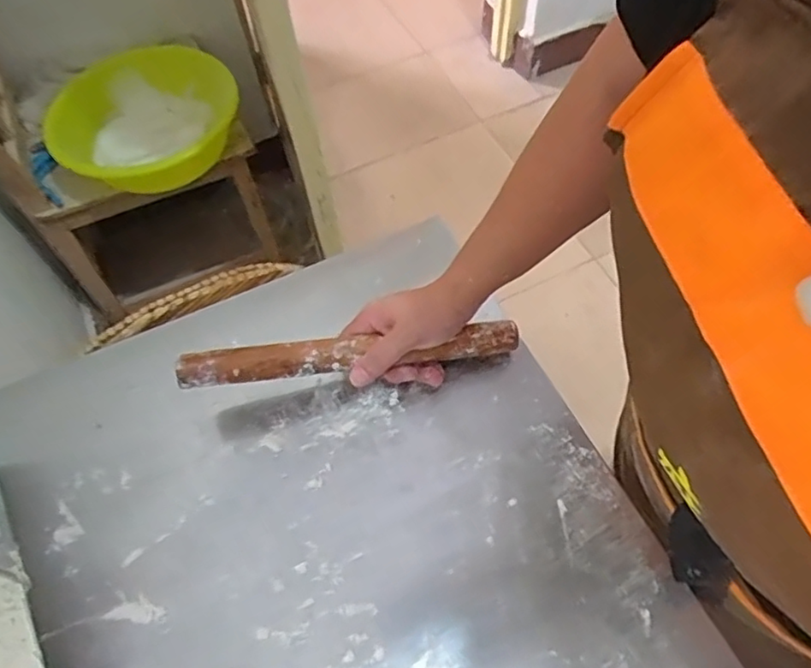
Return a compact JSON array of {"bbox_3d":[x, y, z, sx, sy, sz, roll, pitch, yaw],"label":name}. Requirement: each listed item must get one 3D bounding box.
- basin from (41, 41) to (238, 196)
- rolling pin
[{"bbox_3d":[-0.476,-0.391,1.158,0.346,0.148,0.324,-1,60,2],"label":"basin"},{"bbox_3d":[-0.041,0.015,0.508,0.286,0.023,0.025,-6,59,-12],"label":"rolling pin"}]

